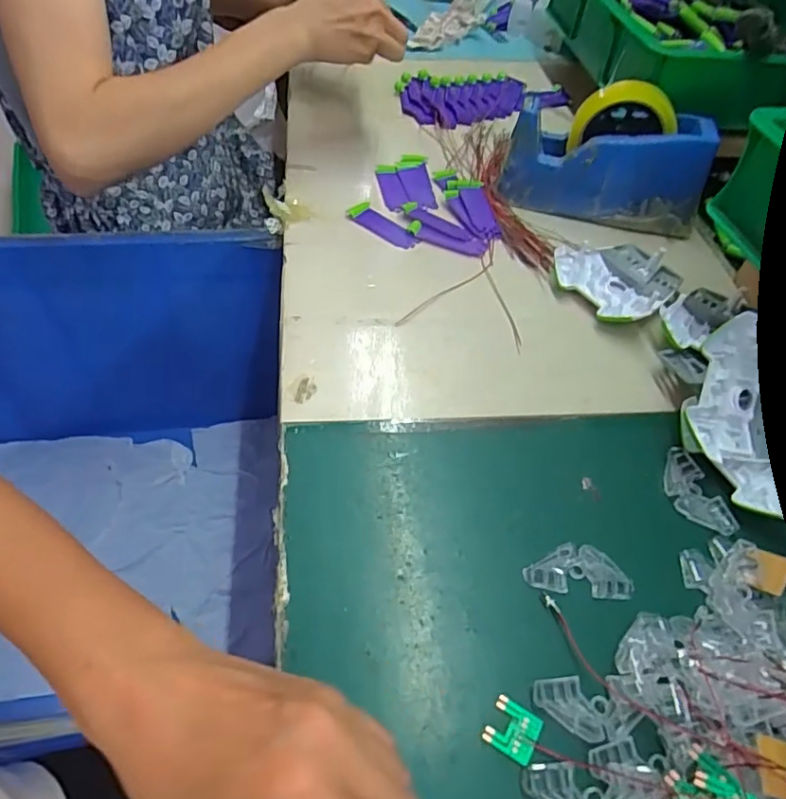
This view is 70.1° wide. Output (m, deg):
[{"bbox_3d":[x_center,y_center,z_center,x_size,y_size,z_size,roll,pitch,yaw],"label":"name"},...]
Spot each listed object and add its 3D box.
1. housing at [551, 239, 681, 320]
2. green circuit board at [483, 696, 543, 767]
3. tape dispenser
[{"bbox_3d":[0.211,-0.114,0.520,0.106,0.025,0.095,-25,58,-21],"label":"housing"},{"bbox_3d":[0.064,0.174,0.295,0.026,0.004,0.024,27,56,17],"label":"green circuit board"},{"bbox_3d":[0.216,-0.248,0.565,0.196,0.105,0.070,15,53,7],"label":"tape dispenser"}]

